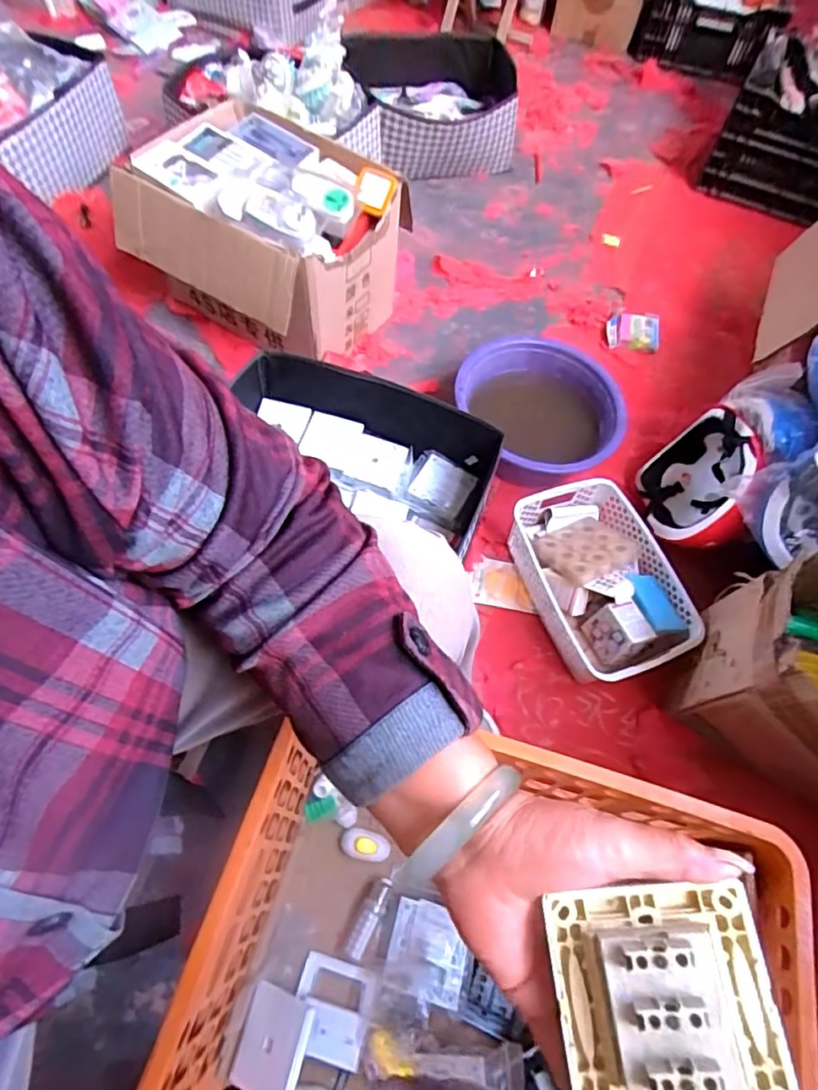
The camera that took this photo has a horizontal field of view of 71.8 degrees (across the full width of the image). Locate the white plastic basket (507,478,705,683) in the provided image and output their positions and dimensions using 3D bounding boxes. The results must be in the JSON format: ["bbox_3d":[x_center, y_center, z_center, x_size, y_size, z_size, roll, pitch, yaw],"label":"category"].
[{"bbox_3d":[0.290,0.052,0.864,0.202,0.092,0.300,-15,64,-12],"label":"white plastic basket"}]

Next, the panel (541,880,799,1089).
[{"bbox_3d":[0.106,0.191,0.229,0.085,0.021,0.081,-8,69,8],"label":"panel"}]

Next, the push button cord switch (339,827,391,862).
[{"bbox_3d":[-0.054,0.366,0.690,0.063,0.032,0.034,11,61,1],"label":"push button cord switch"}]

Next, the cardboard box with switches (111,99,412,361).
[{"bbox_3d":[-0.262,-0.577,1.063,0.426,0.284,0.357,34,64,13],"label":"cardboard box with switches"}]

